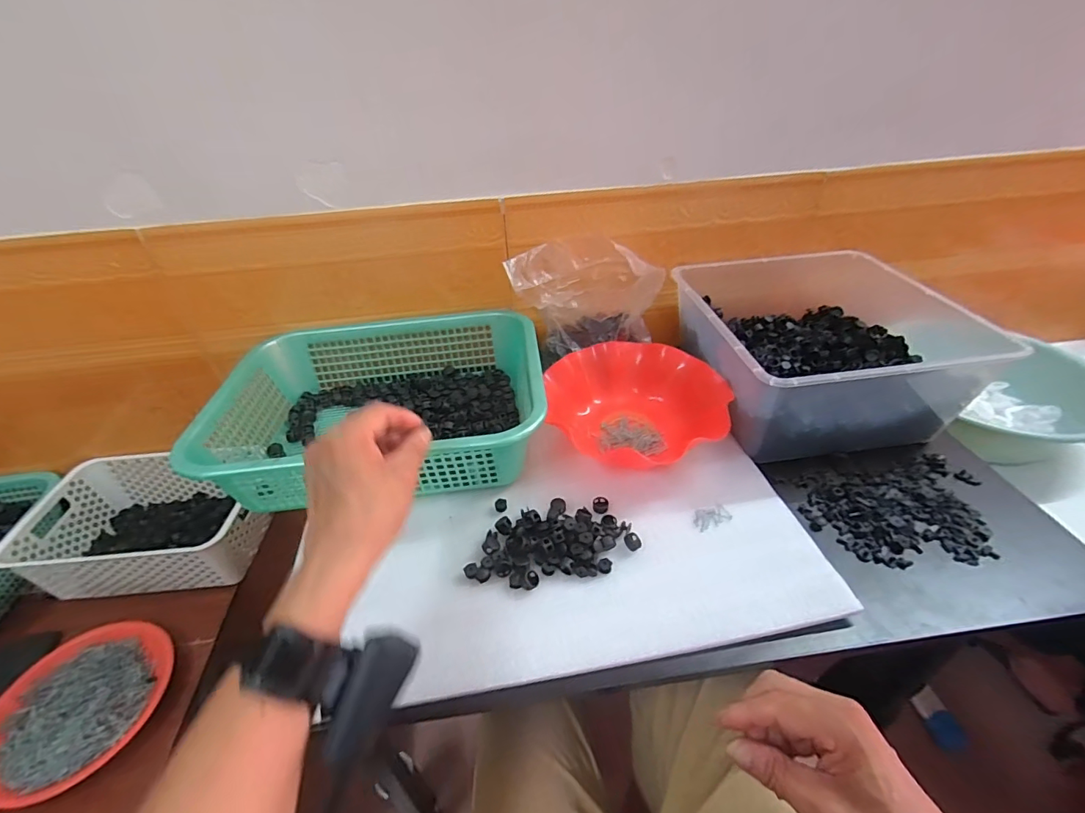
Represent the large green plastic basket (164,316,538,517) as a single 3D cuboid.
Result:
[{"bbox_3d":[-0.194,-0.007,0.612,0.387,0.099,0.299,-4,39,-1],"label":"large green plastic basket"}]

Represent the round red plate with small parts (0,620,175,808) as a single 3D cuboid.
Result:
[{"bbox_3d":[-0.566,0.355,0.580,0.177,0.036,0.188,-2,39,2],"label":"round red plate with small parts"}]

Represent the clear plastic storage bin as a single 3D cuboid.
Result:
[{"bbox_3d":[0.350,-0.083,0.643,0.293,0.136,0.312,-2,39,2],"label":"clear plastic storage bin"}]

